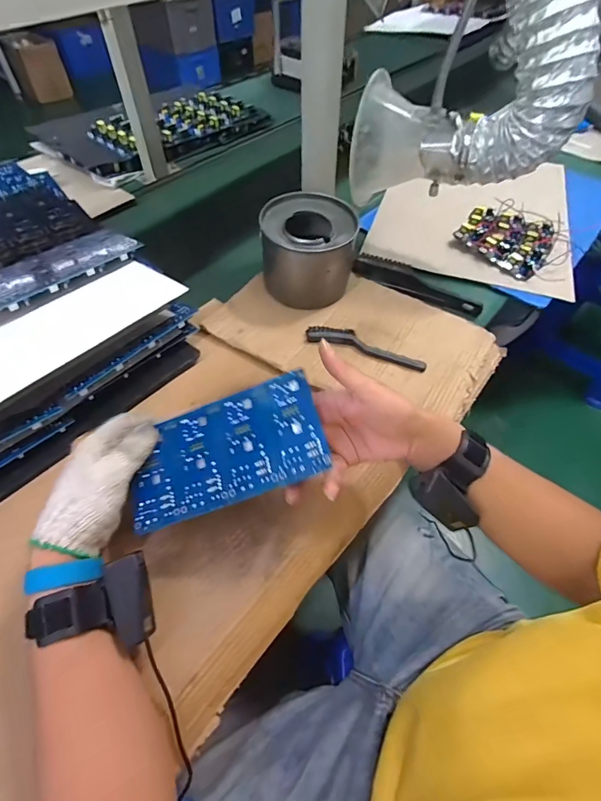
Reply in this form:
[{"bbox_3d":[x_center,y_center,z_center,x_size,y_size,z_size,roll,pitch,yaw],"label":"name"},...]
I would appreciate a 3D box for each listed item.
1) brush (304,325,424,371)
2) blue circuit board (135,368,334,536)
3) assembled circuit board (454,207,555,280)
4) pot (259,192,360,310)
[{"bbox_3d":[0.094,-0.081,0.582,0.171,0.013,0.049,15,55,10],"label":"brush"},{"bbox_3d":[-0.073,0.046,0.383,0.185,0.004,0.102,-21,64,9],"label":"blue circuit board"},{"bbox_3d":[0.369,-0.295,0.738,0.151,0.018,0.166,29,59,15],"label":"assembled circuit board"},{"bbox_3d":[0.012,-0.221,0.624,0.141,0.115,0.112,-4,54,-4],"label":"pot"}]

